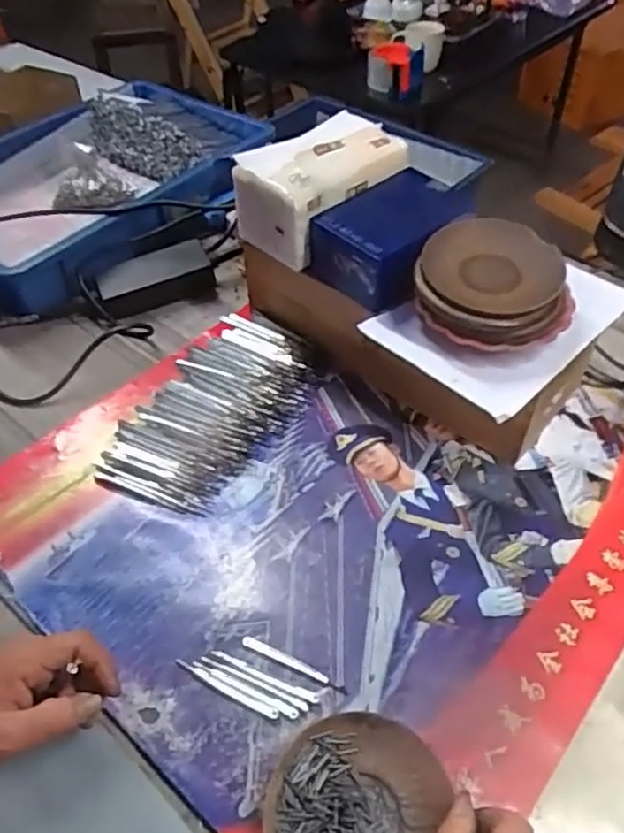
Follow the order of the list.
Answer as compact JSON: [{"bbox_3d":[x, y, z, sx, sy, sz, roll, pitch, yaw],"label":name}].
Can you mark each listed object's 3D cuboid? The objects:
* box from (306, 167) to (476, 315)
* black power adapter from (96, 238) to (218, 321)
[{"bbox_3d":[0.078,-0.170,0.632,0.103,0.072,0.154,35,58,28],"label":"box"},{"bbox_3d":[-0.177,-0.154,0.755,0.128,0.042,0.038,-21,51,-17],"label":"black power adapter"}]

